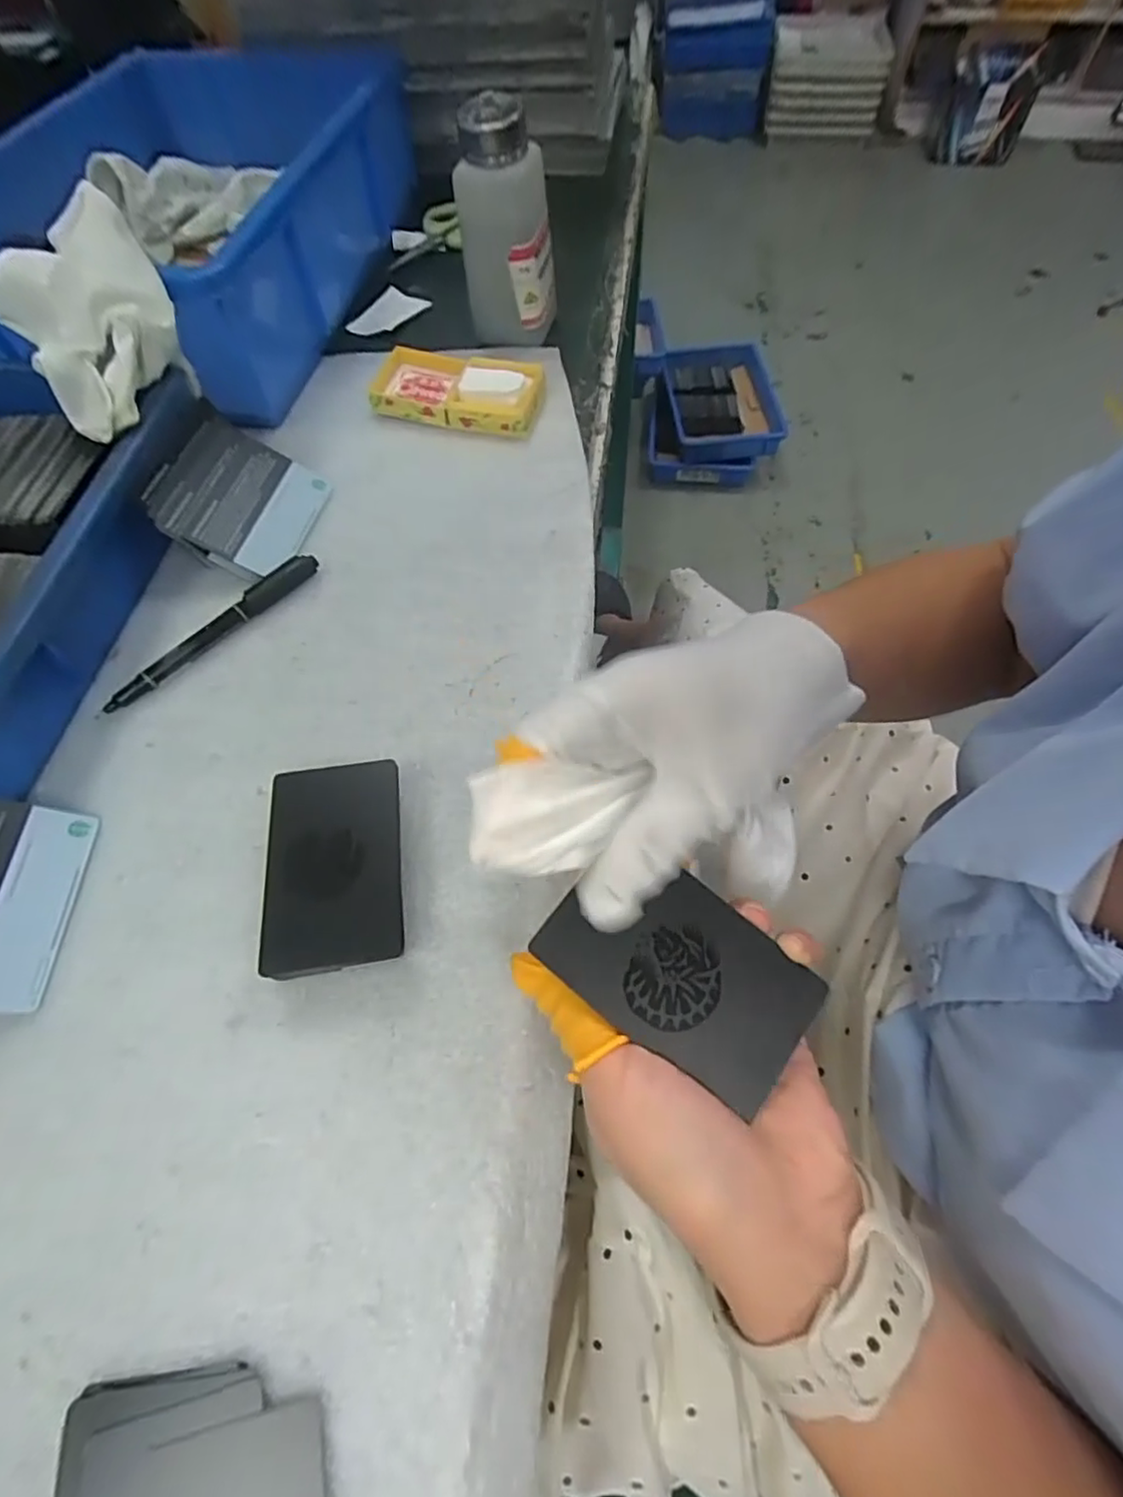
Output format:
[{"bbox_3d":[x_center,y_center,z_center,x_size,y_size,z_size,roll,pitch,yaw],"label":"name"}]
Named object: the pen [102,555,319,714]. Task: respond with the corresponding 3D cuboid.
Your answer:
[{"bbox_3d":[-0.183,-0.063,0.338,0.014,0.011,0.127,35,68,18],"label":"pen"}]

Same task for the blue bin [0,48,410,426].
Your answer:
[{"bbox_3d":[-0.261,-0.399,0.476,0.222,0.104,0.371,8,62,6],"label":"blue bin"}]

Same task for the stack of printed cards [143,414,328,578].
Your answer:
[{"bbox_3d":[-0.188,-0.145,0.370,0.078,0.016,0.085,26,61,-23],"label":"stack of printed cards"}]

